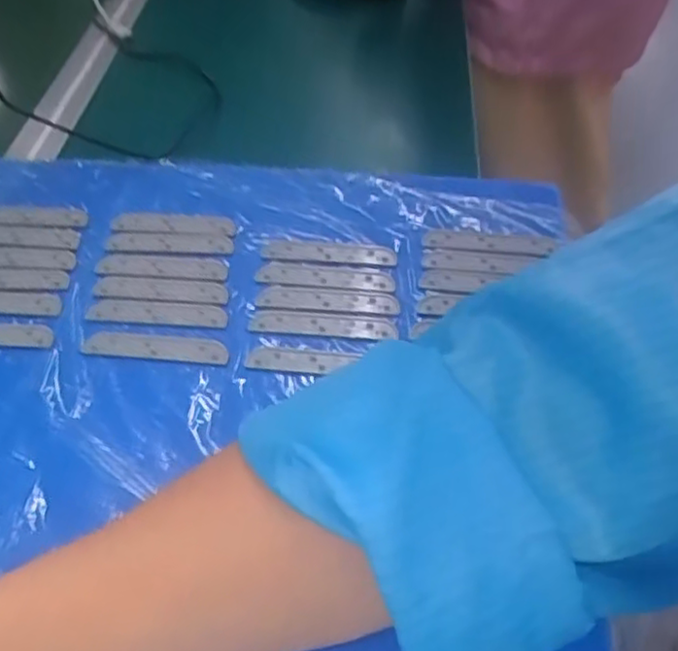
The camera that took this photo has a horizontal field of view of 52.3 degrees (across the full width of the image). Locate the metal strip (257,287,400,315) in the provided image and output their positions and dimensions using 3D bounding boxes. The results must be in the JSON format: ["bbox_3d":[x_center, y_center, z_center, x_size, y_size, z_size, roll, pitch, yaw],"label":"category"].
[{"bbox_3d":[-0.007,-0.015,0.378,0.078,0.004,0.015,4,49,7],"label":"metal strip"}]

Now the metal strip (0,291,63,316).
[{"bbox_3d":[-0.196,-0.014,0.395,0.080,0.004,0.017,4,49,7],"label":"metal strip"}]

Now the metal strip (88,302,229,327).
[{"bbox_3d":[-0.100,-0.007,0.381,0.079,0.004,0.015,4,49,7],"label":"metal strip"}]

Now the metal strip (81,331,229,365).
[{"bbox_3d":[-0.096,0.010,0.364,0.079,0.004,0.016,5,49,8],"label":"metal strip"}]

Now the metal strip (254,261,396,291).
[{"bbox_3d":[-0.008,-0.029,0.391,0.079,0.004,0.018,5,49,8],"label":"metal strip"}]

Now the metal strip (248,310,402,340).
[{"bbox_3d":[-0.009,-0.001,0.369,0.077,0.004,0.015,3,49,7],"label":"metal strip"}]

